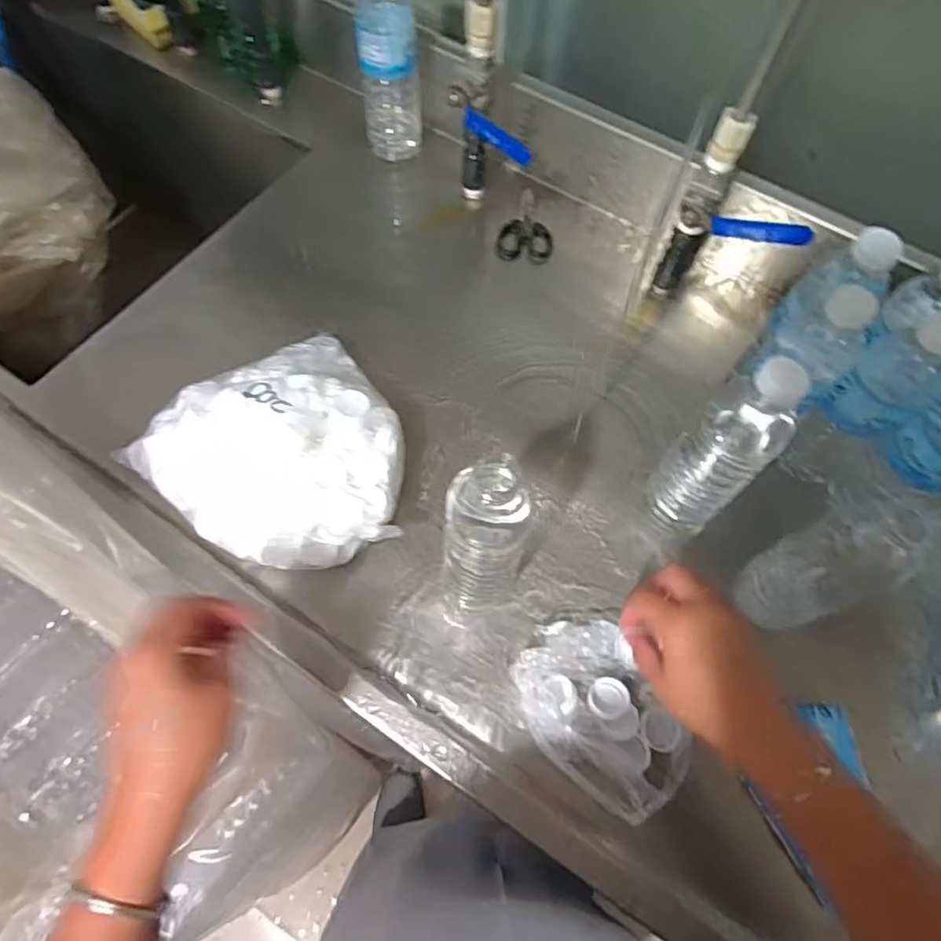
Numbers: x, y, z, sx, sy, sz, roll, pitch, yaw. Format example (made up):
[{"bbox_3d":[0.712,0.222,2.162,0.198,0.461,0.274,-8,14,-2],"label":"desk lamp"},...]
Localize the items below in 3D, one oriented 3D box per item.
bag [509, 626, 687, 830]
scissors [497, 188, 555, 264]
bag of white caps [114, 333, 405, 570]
[{"bbox_3d":[0.101,0.192,0.485,0.096,0.027,0.148,-29,69,-15],"label":"bag"},{"bbox_3d":[0.067,-0.281,0.718,0.063,0.019,0.105,12,65,2],"label":"scissors"},{"bbox_3d":[-0.155,-0.010,0.535,0.207,0.084,0.212,-38,72,-18],"label":"bag of white caps"}]

